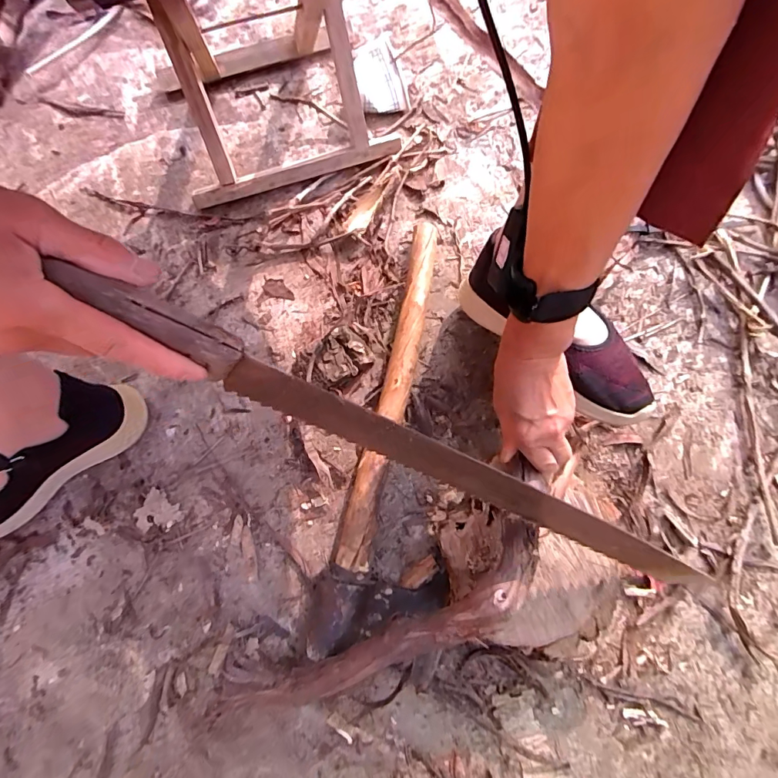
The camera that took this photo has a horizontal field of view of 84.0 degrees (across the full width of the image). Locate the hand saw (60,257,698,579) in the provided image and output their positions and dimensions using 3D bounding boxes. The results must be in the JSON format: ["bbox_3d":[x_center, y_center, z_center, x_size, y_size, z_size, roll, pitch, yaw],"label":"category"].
[{"bbox_3d":[0.049,0.057,0.299,0.491,0.068,0.019,28,76,-20],"label":"hand saw"}]

